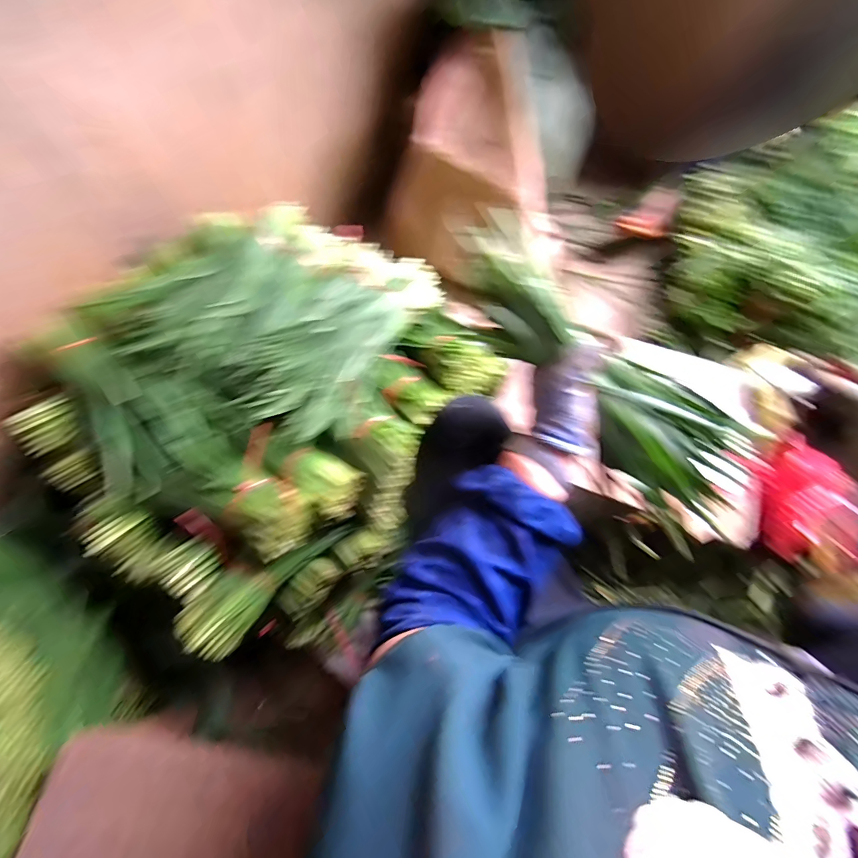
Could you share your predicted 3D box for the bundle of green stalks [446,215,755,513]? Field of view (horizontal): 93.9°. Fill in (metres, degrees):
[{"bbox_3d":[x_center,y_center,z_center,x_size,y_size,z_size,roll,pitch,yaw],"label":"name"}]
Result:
[{"bbox_3d":[0.185,-0.056,0.409,0.383,0.047,0.127,38,67,-16],"label":"bundle of green stalks"}]

